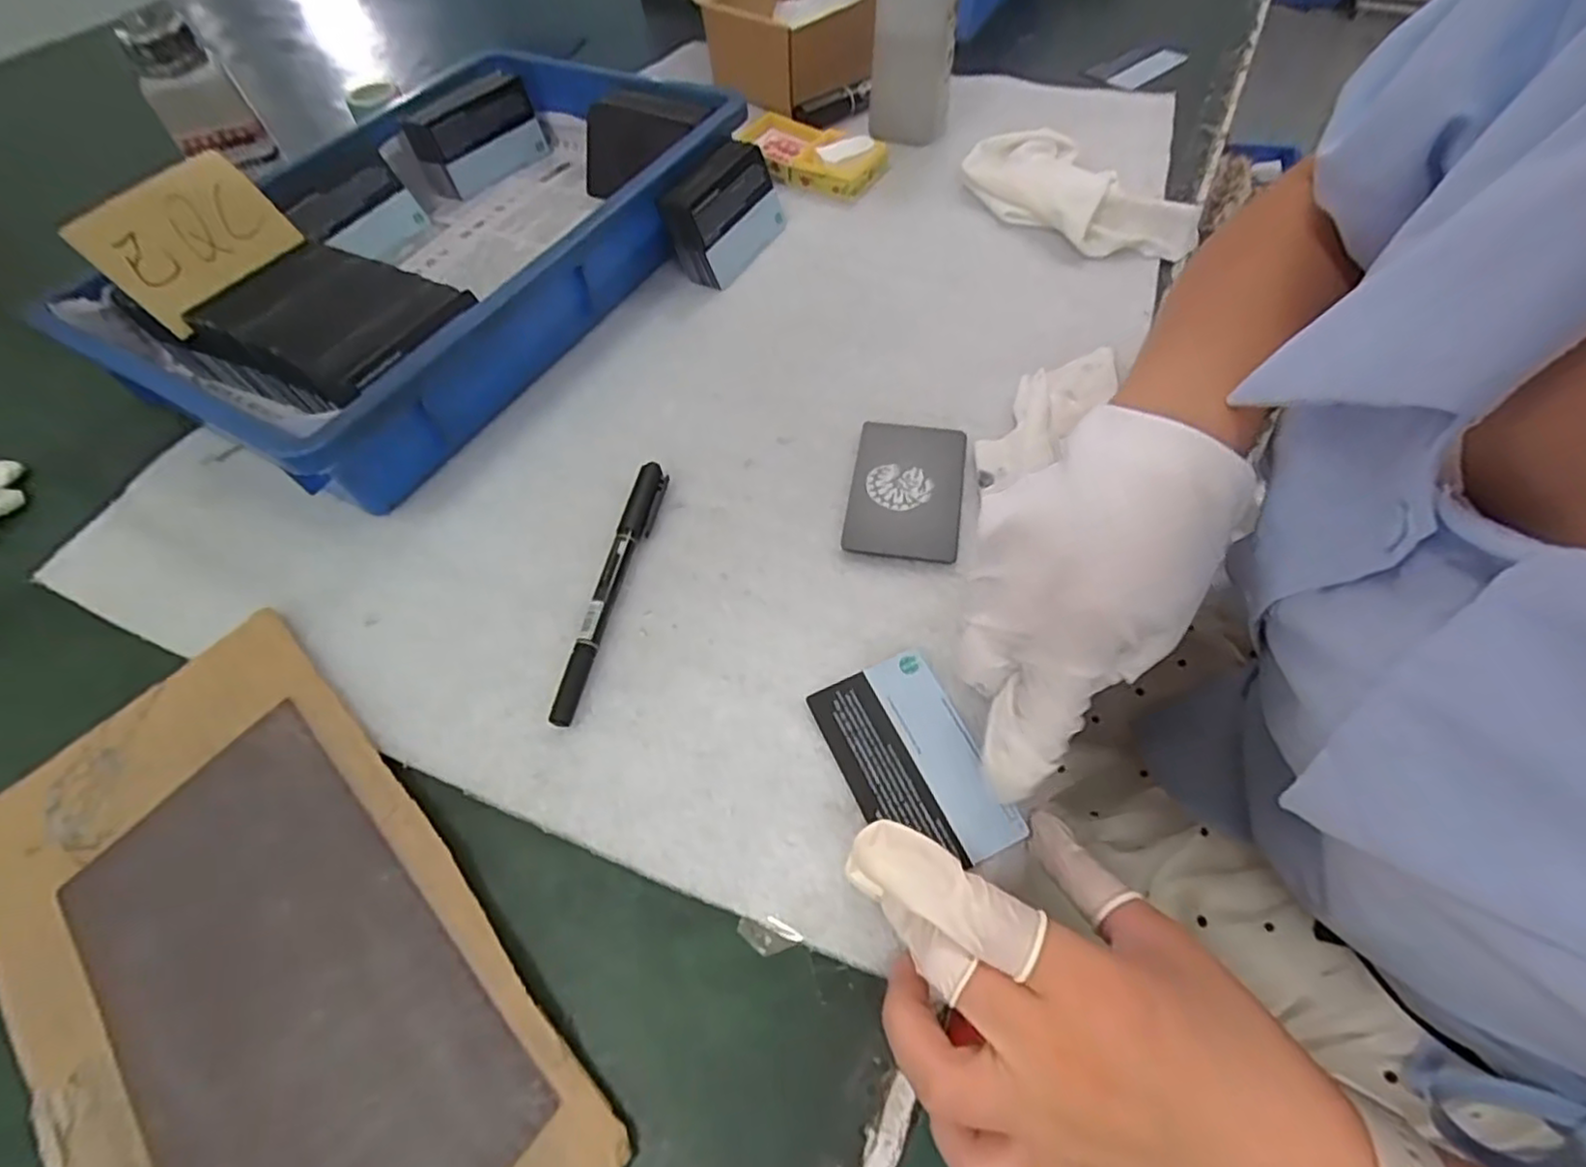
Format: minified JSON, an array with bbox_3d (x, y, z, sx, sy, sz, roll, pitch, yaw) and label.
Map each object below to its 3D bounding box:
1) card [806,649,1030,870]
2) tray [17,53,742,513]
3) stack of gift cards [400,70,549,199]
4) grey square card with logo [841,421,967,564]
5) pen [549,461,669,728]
[{"bbox_3d":[0.047,0.070,0.271,0.052,0.004,0.084,-24,61,-9],"label":"card"},{"bbox_3d":[-0.215,-0.218,0.432,0.257,0.076,0.366,26,62,18],"label":"tray"},{"bbox_3d":[-0.241,-0.340,0.518,0.094,0.057,0.038,-34,47,-15],"label":"stack of gift cards"},{"bbox_3d":[0.058,-0.049,0.344,0.054,0.005,0.084,8,58,8],"label":"grey square card with logo"},{"bbox_3d":[-0.084,-0.001,0.317,0.012,0.015,0.137,9,58,9],"label":"pen"}]

